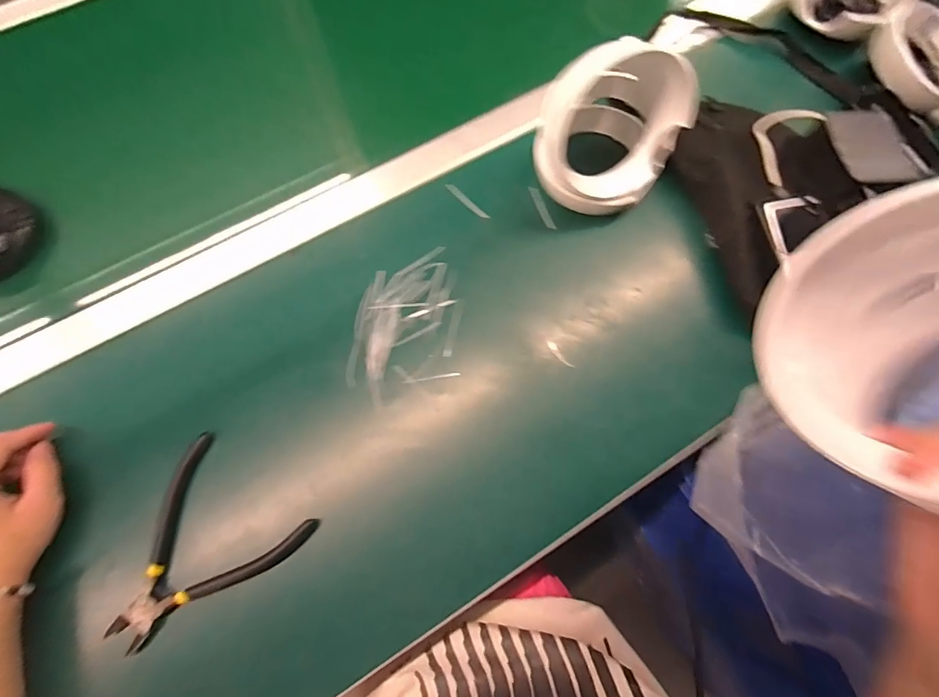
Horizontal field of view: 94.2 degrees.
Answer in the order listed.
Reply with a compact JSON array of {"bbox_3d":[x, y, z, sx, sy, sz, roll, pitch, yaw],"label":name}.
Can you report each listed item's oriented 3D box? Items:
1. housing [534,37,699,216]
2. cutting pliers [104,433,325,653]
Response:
[{"bbox_3d":[0.128,-0.198,0.393,0.112,0.107,0.110,31,75,9],"label":"housing"},{"bbox_3d":[-0.208,0.157,0.333,0.117,0.022,0.138,35,76,10],"label":"cutting pliers"}]

